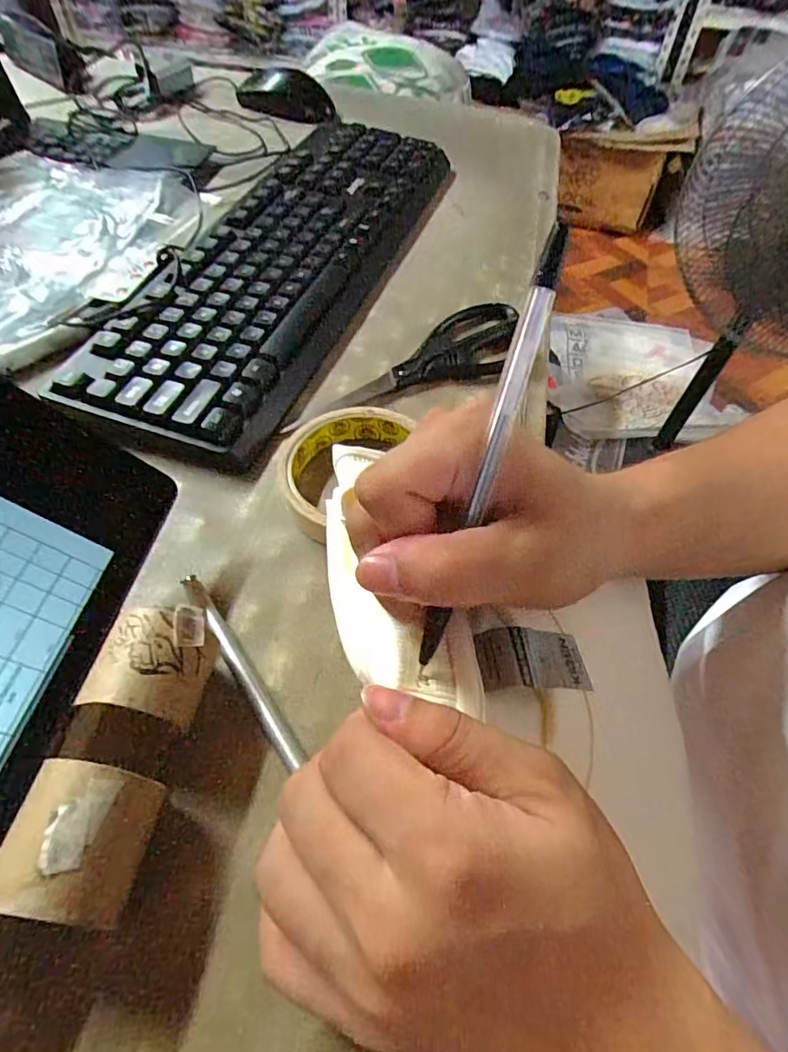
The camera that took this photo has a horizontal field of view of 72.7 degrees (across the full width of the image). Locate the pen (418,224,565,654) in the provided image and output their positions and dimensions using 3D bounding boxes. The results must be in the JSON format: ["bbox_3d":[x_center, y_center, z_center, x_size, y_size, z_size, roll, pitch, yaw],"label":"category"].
[{"bbox_3d":[0.029,-0.021,0.163,0.008,0.128,0.008,19,16,9],"label":"pen"}]

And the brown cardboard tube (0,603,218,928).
[{"bbox_3d":[-0.102,0.082,0.201,0.048,0.049,0.100,8,57,3],"label":"brown cardboard tube"}]

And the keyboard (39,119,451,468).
[{"bbox_3d":[-0.075,-0.215,0.420,0.138,0.025,0.413,19,58,9],"label":"keyboard"}]

